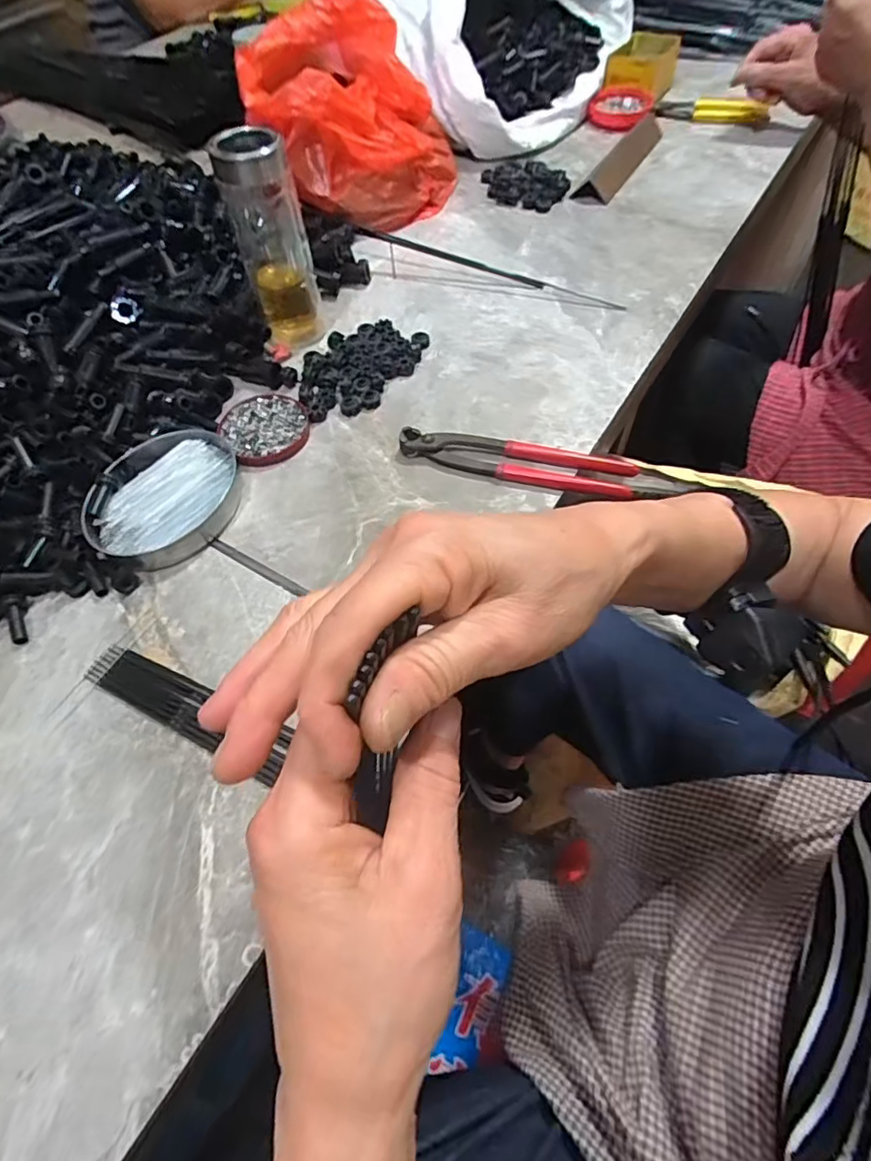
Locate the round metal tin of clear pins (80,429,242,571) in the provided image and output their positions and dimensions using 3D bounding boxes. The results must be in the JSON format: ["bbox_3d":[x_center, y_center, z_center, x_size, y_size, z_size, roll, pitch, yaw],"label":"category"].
[{"bbox_3d":[-0.225,-0.074,0.486,0.104,0.022,0.136,11,59,9],"label":"round metal tin of clear pins"}]

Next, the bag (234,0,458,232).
[{"bbox_3d":[-0.103,-0.584,0.717,0.251,0.150,0.257,-7,58,-2],"label":"bag"}]

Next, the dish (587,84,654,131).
[{"bbox_3d":[0.274,-0.700,0.854,0.086,0.040,0.083,-1,58,2],"label":"dish"}]

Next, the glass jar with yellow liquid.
[{"bbox_3d":[-0.154,-0.324,0.543,0.065,0.164,0.053,-16,59,-7],"label":"glass jar with yellow liquid"}]

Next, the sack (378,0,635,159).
[{"bbox_3d":[0.082,-0.770,0.811,0.366,0.179,0.309,10,59,9],"label":"sack"}]

